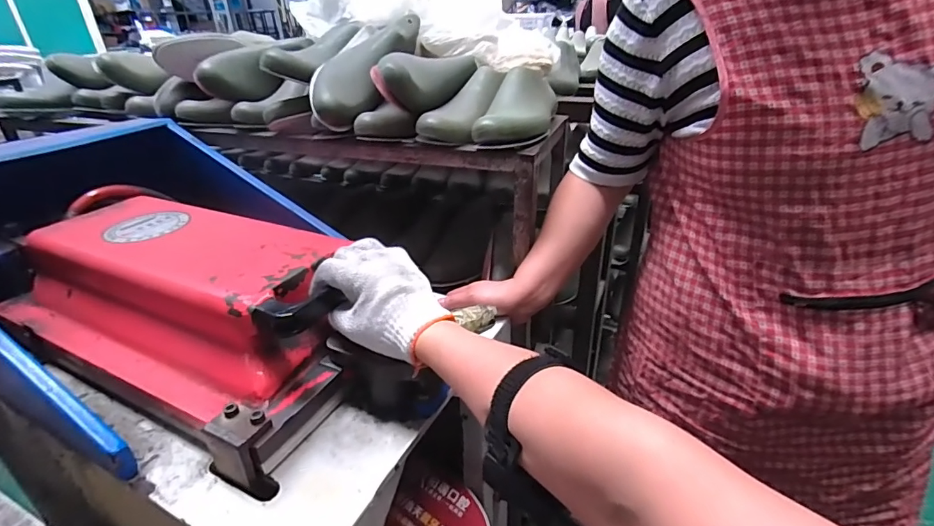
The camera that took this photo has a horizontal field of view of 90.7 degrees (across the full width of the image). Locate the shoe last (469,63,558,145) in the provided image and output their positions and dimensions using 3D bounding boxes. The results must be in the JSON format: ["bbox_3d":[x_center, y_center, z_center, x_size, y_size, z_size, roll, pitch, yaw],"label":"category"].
[{"bbox_3d":[0.076,-0.235,0.676,0.093,0.074,0.244,6,30,13],"label":"shoe last"}]

